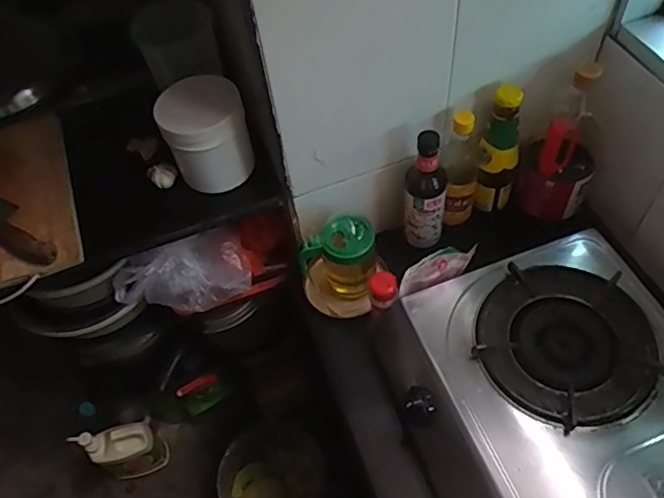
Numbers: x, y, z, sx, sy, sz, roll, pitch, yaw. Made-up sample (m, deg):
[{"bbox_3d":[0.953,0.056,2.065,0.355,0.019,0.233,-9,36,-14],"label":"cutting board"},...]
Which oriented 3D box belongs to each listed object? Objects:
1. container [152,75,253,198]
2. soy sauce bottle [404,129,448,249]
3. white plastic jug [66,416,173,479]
[{"bbox_3d":[-0.199,-0.177,0.892,0.116,0.147,0.125,-2,54,3],"label":"container"},{"bbox_3d":[0.149,-0.086,0.902,0.060,0.224,0.053,11,56,12],"label":"soy sauce bottle"},{"bbox_3d":[-0.520,0.507,1.434,0.162,0.224,0.082,-22,55,-11],"label":"white plastic jug"}]

